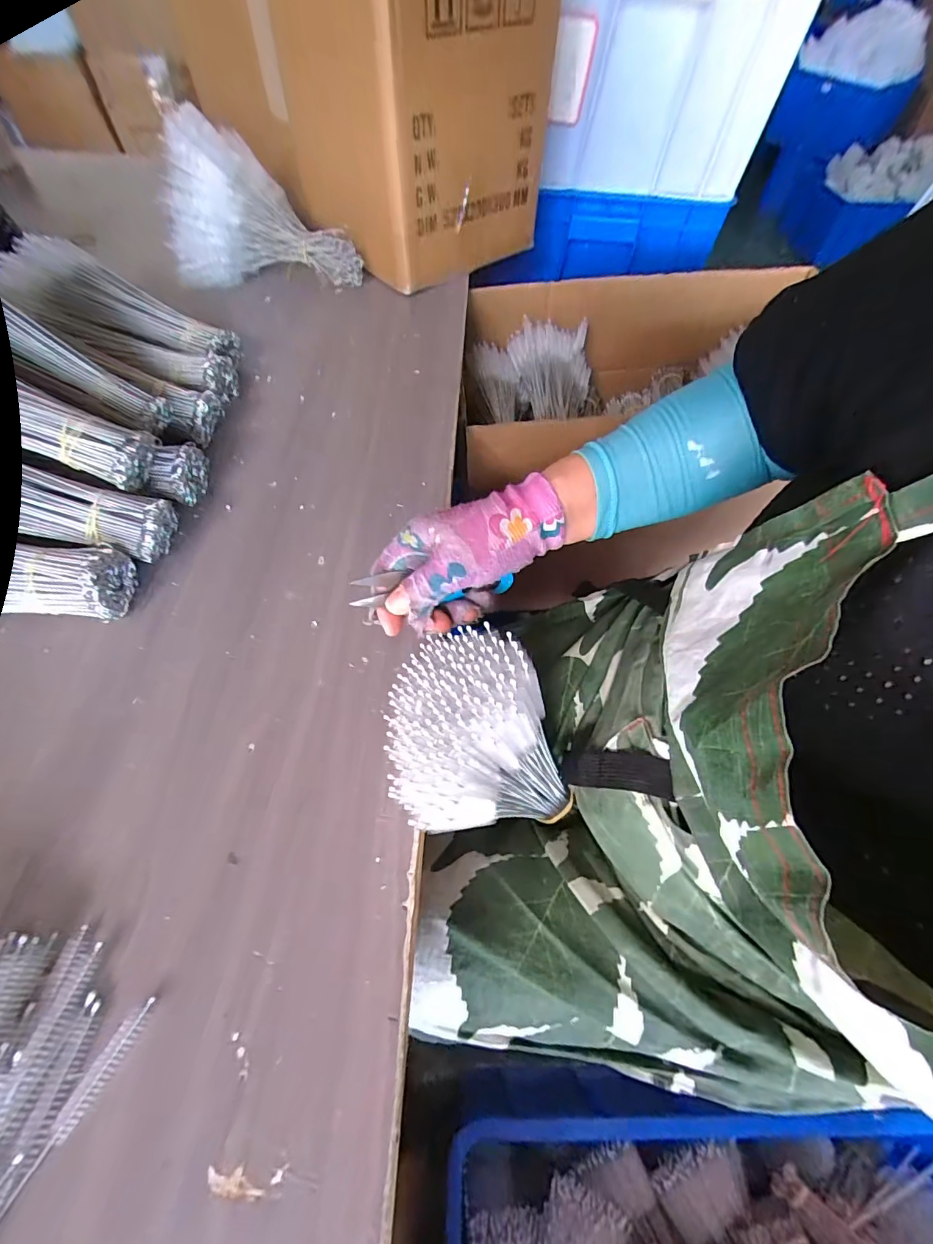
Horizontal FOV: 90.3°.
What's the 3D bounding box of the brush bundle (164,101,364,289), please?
[{"bbox_3d":[-0.252,-0.507,0.577,0.223,0.149,0.085,-6,59,-8],"label":"brush bundle"}]

